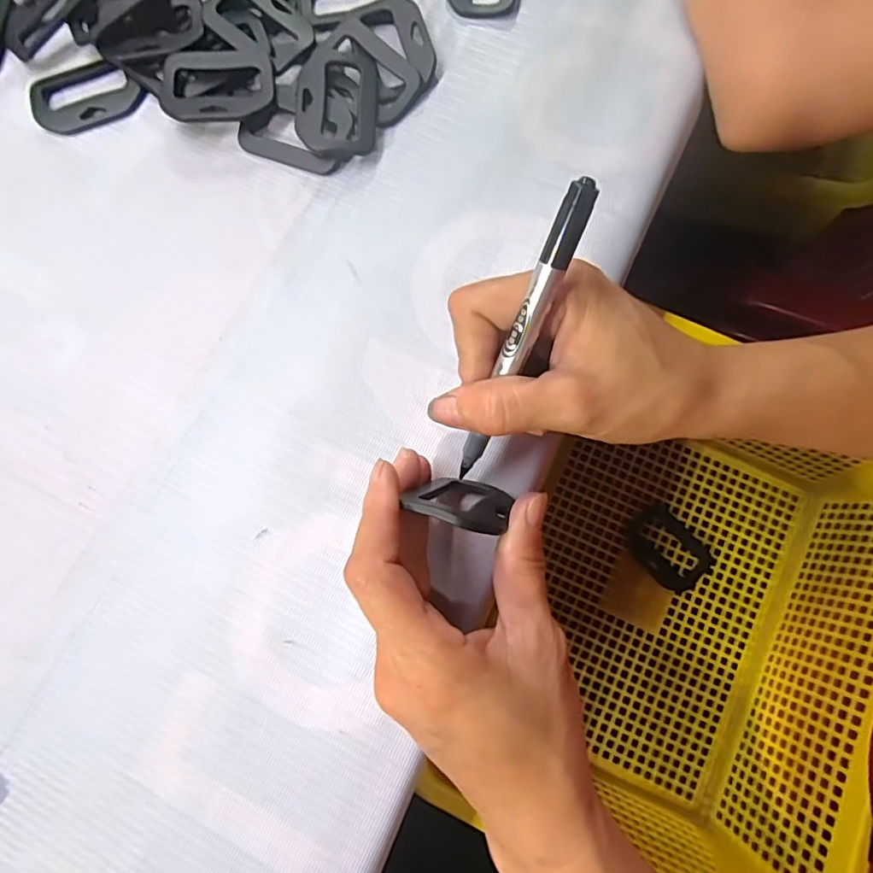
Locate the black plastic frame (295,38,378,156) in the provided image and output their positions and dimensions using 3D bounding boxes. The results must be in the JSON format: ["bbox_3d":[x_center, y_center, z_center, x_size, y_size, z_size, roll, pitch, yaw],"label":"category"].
[{"bbox_3d":[-0.053,-0.184,0.294,0.042,0.008,0.072,4,79,-14],"label":"black plastic frame"}]

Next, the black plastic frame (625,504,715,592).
[{"bbox_3d":[0.169,0.082,0.402,0.045,0.004,0.062,-42,79,-8],"label":"black plastic frame"}]

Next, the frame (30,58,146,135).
[{"bbox_3d":[-0.197,-0.193,0.308,0.061,0.007,0.039,-16,77,-2],"label":"frame"}]

